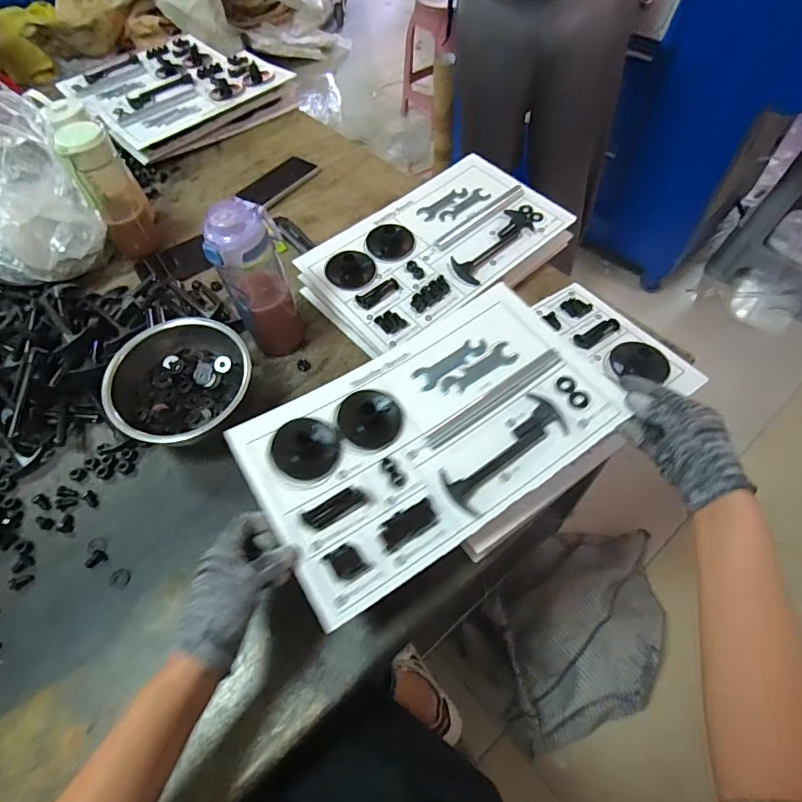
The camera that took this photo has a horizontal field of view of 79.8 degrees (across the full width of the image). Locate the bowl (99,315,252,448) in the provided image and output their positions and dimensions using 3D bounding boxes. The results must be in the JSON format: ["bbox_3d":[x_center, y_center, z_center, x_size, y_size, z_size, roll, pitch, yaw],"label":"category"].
[{"bbox_3d":[-0.276,-0.018,0.613,0.163,0.088,0.176,-1,58,2],"label":"bowl"}]

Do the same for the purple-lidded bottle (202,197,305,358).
[{"bbox_3d":[-0.176,-0.141,0.601,0.079,0.202,0.063,-19,59,-9],"label":"purple-lidded bottle"}]

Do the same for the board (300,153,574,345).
[{"bbox_3d":[0.054,-0.238,0.723,0.368,0.031,0.232,-37,63,-19],"label":"board"}]

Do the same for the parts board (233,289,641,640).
[{"bbox_3d":[0.031,0.033,0.510,0.369,0.042,0.234,-29,61,-15],"label":"parts board"}]

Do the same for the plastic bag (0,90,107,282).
[{"bbox_3d":[-0.599,-0.288,0.694,0.272,0.186,0.138,-10,58,-4],"label":"plastic bag"}]

